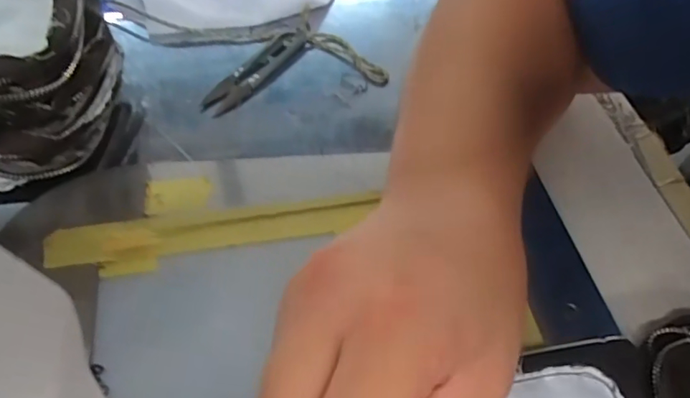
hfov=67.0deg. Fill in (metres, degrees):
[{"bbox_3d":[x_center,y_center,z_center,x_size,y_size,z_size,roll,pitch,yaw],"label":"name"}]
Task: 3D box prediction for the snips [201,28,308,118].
[{"bbox_3d":[-0.063,-0.095,0.383,0.027,0.005,0.104,31,60,19],"label":"snips"}]

